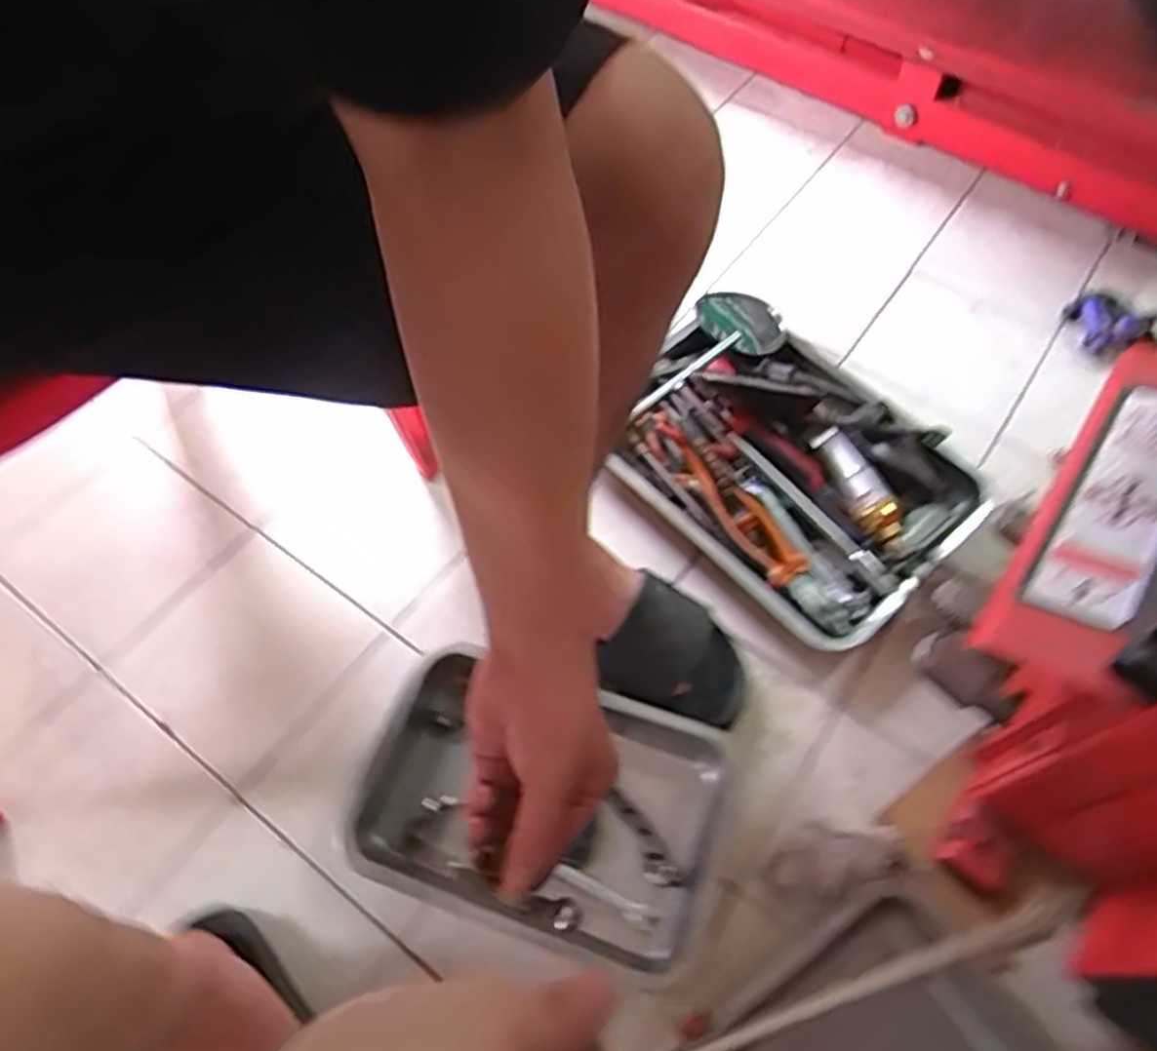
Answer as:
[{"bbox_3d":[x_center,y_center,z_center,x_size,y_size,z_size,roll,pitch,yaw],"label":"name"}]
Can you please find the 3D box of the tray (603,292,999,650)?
[{"bbox_3d":[0.216,-0.077,0.850,0.288,0.084,0.393,-38,66,-20],"label":"tray"}]

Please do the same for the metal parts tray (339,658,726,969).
[{"bbox_3d":[-0.036,0.240,0.681,0.310,0.045,0.206,18,61,10],"label":"metal parts tray"}]

